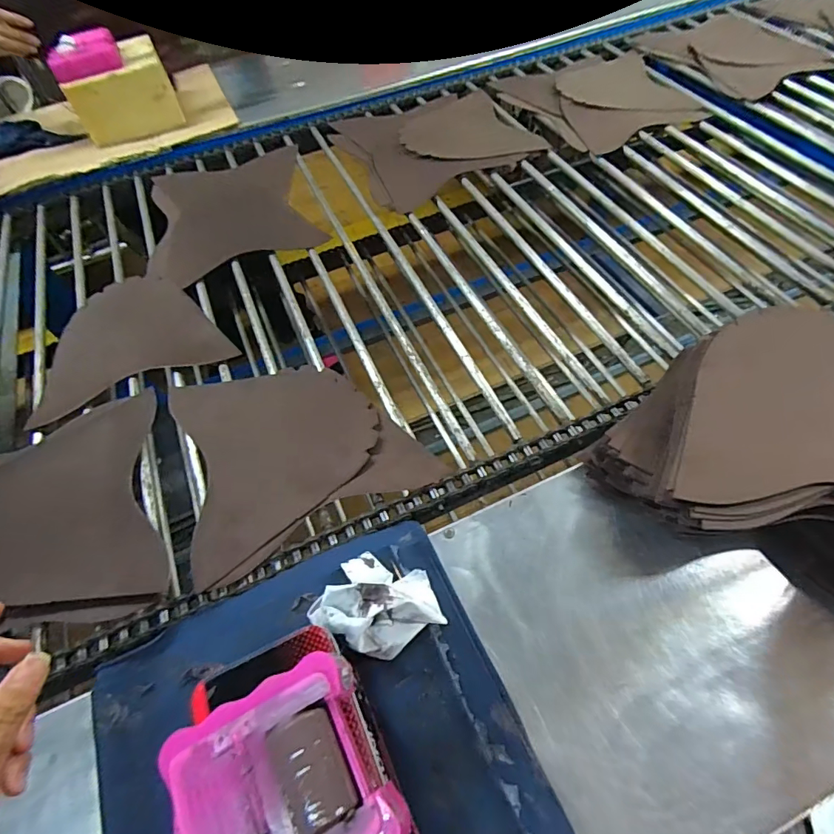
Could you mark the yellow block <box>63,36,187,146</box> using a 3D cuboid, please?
[{"bbox_3d":[-0.544,-0.594,0.881,0.171,0.105,0.121,-27,61,-13],"label":"yellow block"}]

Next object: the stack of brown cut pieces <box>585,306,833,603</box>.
[{"bbox_3d":[0.332,0.022,0.436,0.288,0.078,0.244,18,62,15],"label":"stack of brown cut pieces"}]

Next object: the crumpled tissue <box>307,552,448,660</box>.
[{"bbox_3d":[-0.029,0.159,0.407,0.102,0.055,0.078,17,61,13],"label":"crumpled tissue"}]

